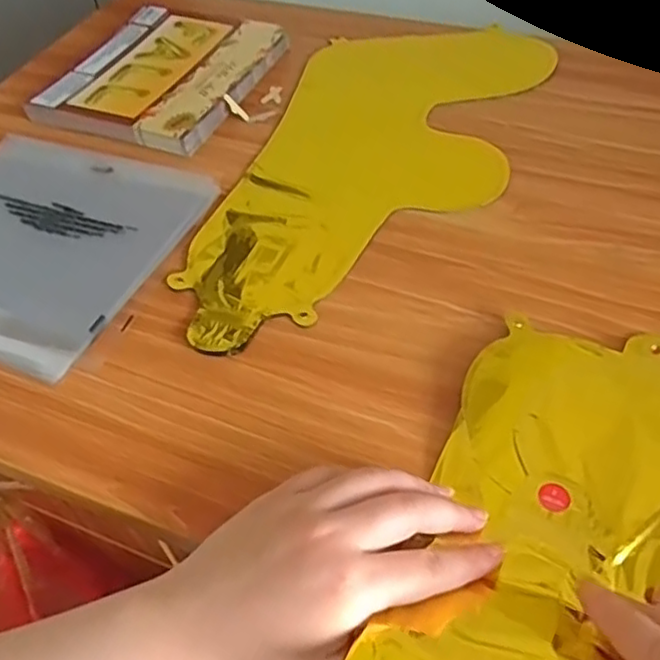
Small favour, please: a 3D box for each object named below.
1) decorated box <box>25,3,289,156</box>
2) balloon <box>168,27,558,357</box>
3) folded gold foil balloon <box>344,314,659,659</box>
[{"bbox_3d":[-0.148,-0.230,0.610,0.164,0.018,0.185,16,54,17],"label":"decorated box"},{"bbox_3d":[0.033,-0.134,0.527,0.192,0.009,0.410,16,54,18],"label":"balloon"},{"bbox_3d":[0.104,0.091,0.318,0.119,0.030,0.262,18,42,19],"label":"folded gold foil balloon"}]

